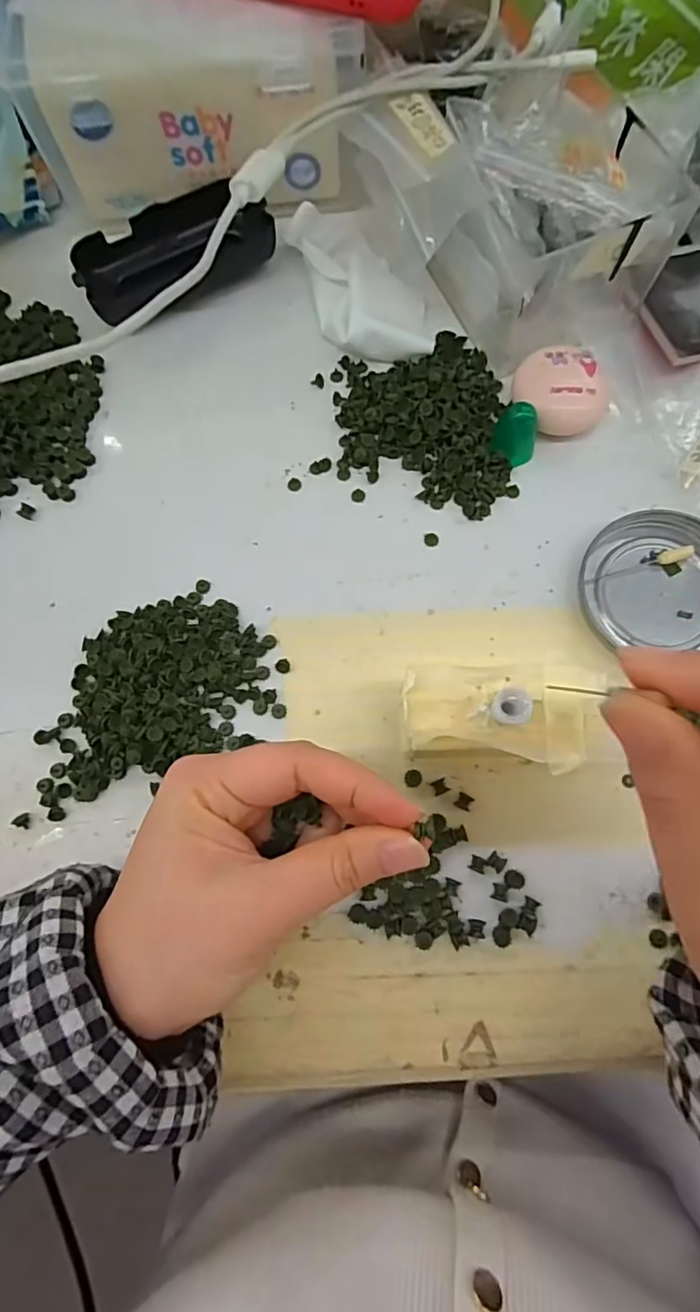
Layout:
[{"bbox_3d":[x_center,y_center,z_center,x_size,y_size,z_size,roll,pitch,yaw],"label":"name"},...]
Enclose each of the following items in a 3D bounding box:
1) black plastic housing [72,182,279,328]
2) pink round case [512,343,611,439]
[{"bbox_3d":[-0.101,-0.231,0.325,0.109,0.024,0.047,-28,77,-5],"label":"black plastic housing"},{"bbox_3d":[0.109,-0.137,0.292,0.048,0.020,0.046,0,76,2],"label":"pink round case"}]

